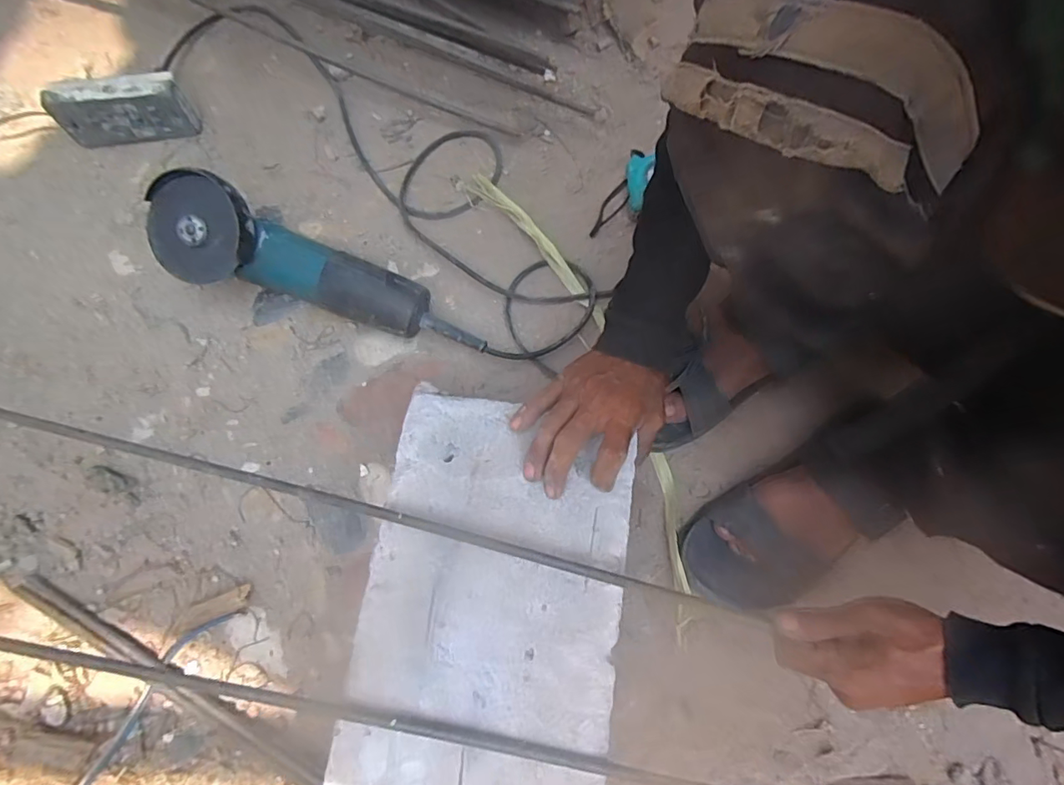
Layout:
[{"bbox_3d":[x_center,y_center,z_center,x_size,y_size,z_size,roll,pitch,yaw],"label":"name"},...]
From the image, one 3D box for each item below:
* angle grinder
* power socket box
[{"bbox_3d":[-0.230,-0.112,0.517,0.305,0.106,0.090,22,75,4],"label":"angle grinder"},{"bbox_3d":[-0.464,-0.323,0.587,0.139,0.064,0.044,-11,76,-4],"label":"power socket box"}]

